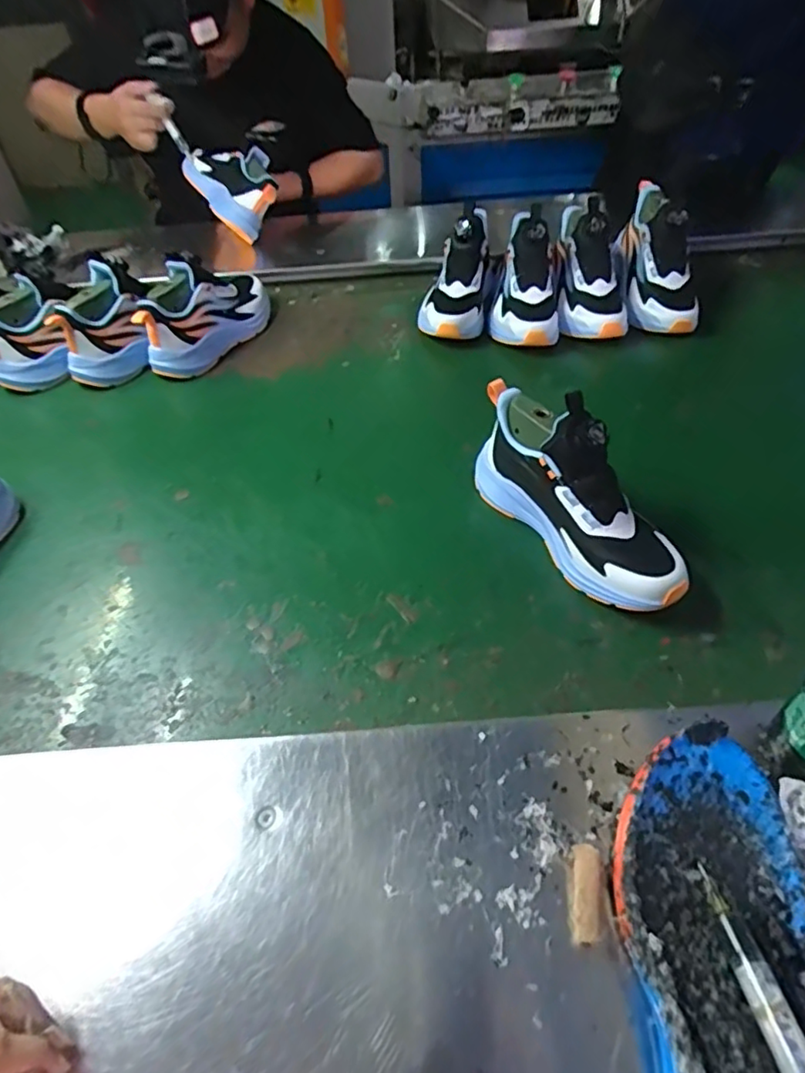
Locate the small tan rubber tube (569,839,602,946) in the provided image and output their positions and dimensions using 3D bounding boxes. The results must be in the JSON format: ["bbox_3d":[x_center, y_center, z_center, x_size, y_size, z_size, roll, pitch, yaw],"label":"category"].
[{"bbox_3d":[0.108,0.210,0.347,0.017,0.011,0.052,5,62,8],"label":"small tan rubber tube"}]

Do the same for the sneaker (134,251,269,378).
[{"bbox_3d":[-0.263,-0.323,0.820,0.082,0.118,0.230,12,49,14],"label":"sneaker"}]

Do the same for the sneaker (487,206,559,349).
[{"bbox_3d":[0.173,-0.381,0.849,0.096,0.113,0.228,0,47,4],"label":"sneaker"}]

